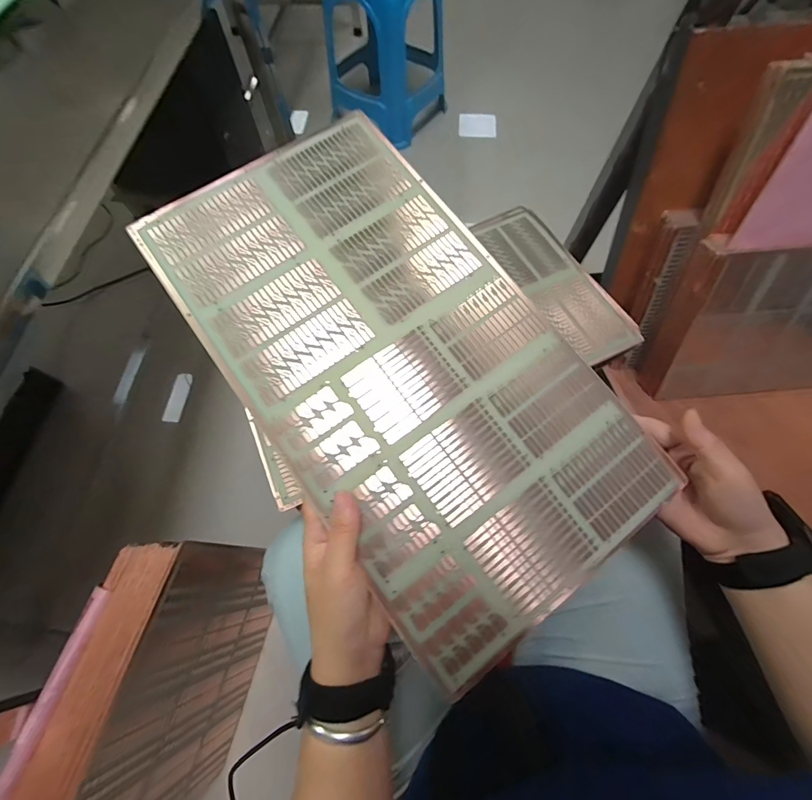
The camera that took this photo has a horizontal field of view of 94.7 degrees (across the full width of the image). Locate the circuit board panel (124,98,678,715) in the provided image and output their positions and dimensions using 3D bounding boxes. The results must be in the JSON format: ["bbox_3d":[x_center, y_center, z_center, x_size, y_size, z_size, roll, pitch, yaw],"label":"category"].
[{"bbox_3d":[-0.006,-0.042,0.315,0.244,0.006,0.444,-35,80,-10],"label":"circuit board panel"}]

